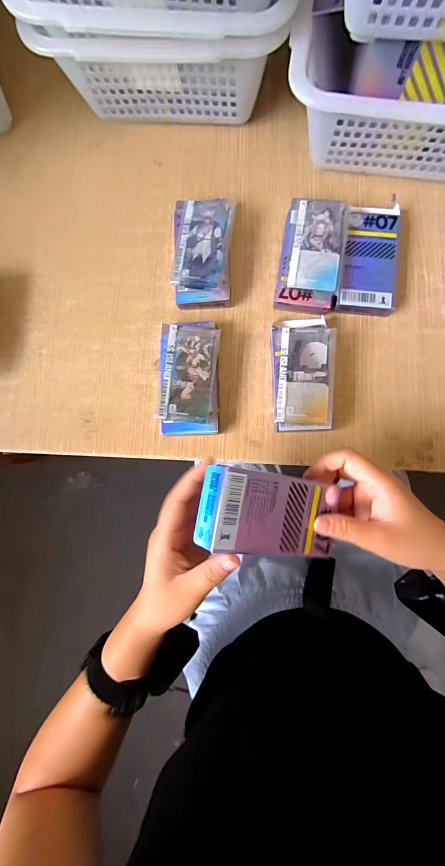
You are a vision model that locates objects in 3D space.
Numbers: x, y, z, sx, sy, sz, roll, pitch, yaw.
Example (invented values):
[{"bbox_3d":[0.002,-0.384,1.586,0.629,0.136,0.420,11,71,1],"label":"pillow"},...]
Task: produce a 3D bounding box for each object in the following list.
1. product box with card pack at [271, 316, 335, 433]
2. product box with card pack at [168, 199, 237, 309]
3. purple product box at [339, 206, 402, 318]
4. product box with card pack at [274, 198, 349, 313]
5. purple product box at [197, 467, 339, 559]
[{"bbox_3d":[0.085,-0.065,0.356,0.063,0.036,0.125,-1,84,3],"label":"product box with card pack"},{"bbox_3d":[-0.021,-0.204,0.377,0.067,0.035,0.124,0,84,3],"label":"product box with card pack"},{"bbox_3d":[0.161,-0.192,0.369,0.058,0.026,0.121,6,84,4],"label":"purple product box"},{"bbox_3d":[0.099,-0.195,0.369,0.064,0.035,0.120,8,85,4],"label":"product box with card pack"},{"bbox_3d":[0.037,0.061,0.255,0.108,0.015,0.059,12,86,-25],"label":"purple product box"}]

